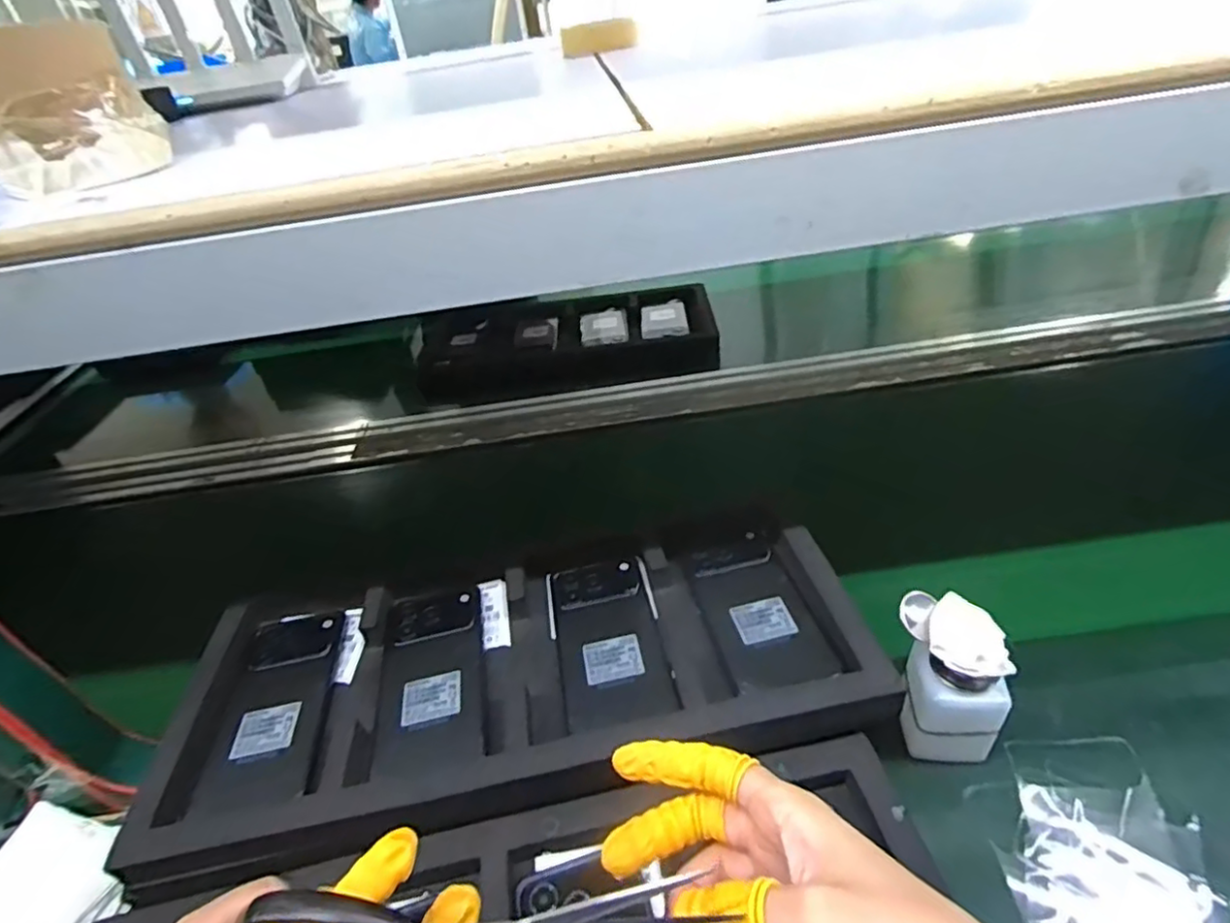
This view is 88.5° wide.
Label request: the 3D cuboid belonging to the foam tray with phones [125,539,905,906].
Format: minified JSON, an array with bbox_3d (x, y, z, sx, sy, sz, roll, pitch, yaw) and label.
[{"bbox_3d":[-0.066,0.142,0.450,0.463,0.034,0.203,-11,37,-5],"label":"foam tray with phones"}]

